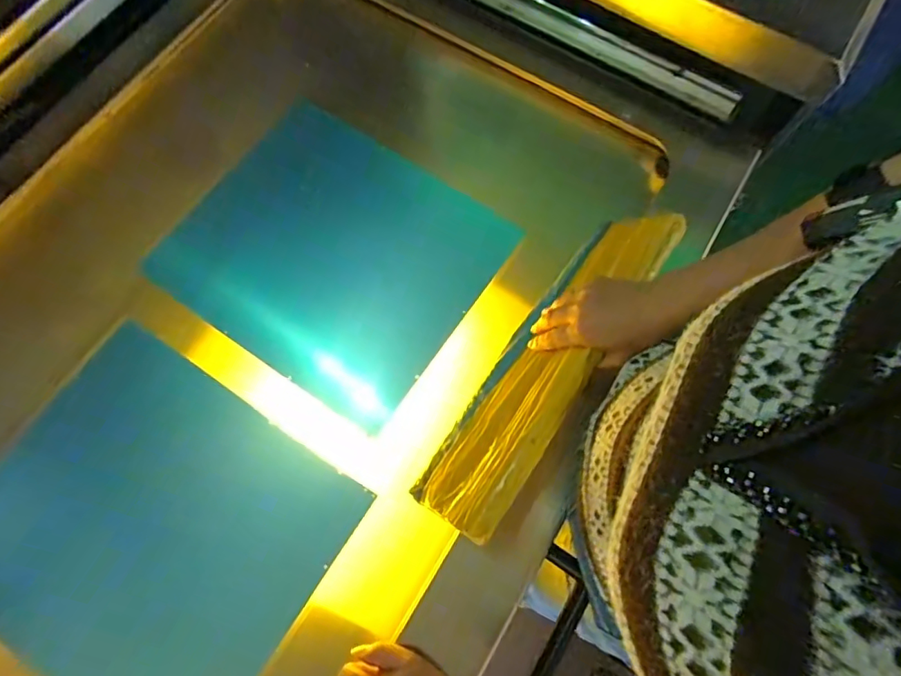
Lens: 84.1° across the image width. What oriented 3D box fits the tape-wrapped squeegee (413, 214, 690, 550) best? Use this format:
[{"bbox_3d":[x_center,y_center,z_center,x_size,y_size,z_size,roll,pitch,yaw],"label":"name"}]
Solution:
[{"bbox_3d":[0.108,0.023,0.546,0.035,0.131,0.395,47,70,-30],"label":"tape-wrapped squeegee"}]

